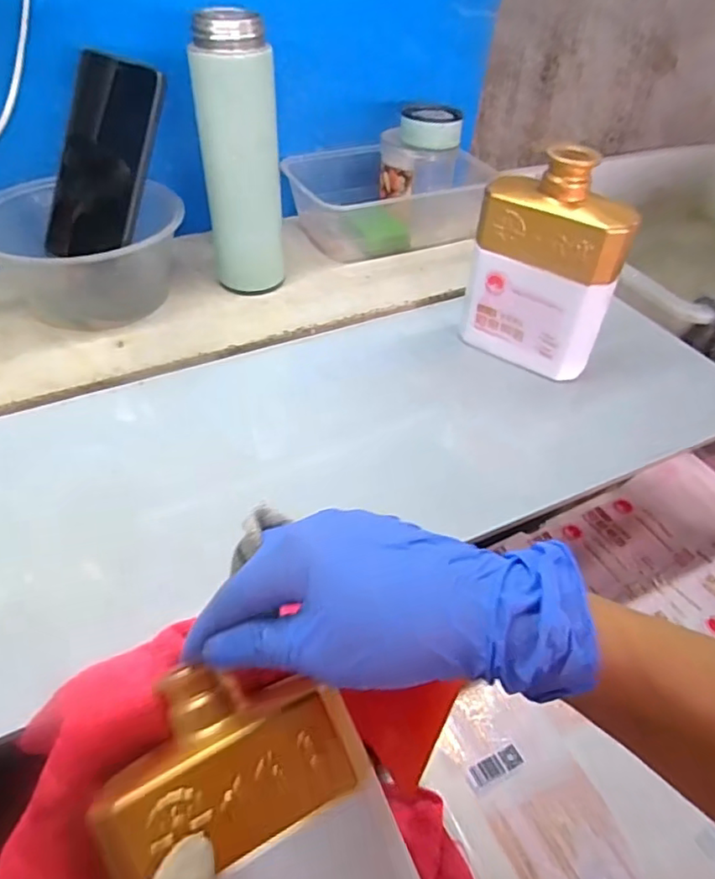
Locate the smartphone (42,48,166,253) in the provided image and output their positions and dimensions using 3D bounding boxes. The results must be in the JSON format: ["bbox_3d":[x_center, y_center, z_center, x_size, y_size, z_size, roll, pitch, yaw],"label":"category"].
[{"bbox_3d":[-0.199,-0.214,0.458,0.067,0.150,0.009,22,19,-2],"label":"smartphone"}]

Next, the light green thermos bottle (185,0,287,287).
[{"bbox_3d":[-0.098,-0.228,0.495,0.057,0.206,0.055,3,47,-3],"label":"light green thermos bottle"}]

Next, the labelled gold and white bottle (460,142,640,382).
[{"bbox_3d":[0.147,-0.135,0.459,0.111,0.156,0.045,28,51,19],"label":"labelled gold and white bottle"}]

